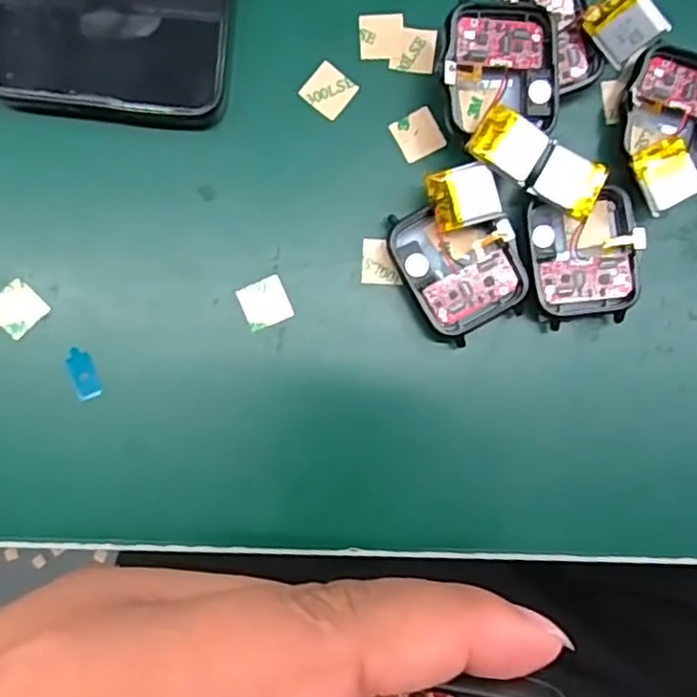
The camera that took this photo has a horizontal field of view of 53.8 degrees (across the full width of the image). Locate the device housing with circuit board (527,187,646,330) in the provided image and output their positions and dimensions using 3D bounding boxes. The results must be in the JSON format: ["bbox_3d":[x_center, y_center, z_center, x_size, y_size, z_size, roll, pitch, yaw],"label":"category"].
[{"bbox_3d":[0.080,-0.031,0.234,0.037,0.012,0.042,-11,90,-3],"label":"device housing with circuit board"}]

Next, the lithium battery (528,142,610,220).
[{"bbox_3d":[0.072,-0.055,0.225,0.020,0.004,0.018,29,92,-1],"label":"lithium battery"}]

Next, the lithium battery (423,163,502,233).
[{"bbox_3d":[0.037,-0.050,0.222,0.021,0.004,0.019,-19,102,4],"label":"lithium battery"}]

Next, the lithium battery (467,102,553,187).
[{"bbox_3d":[0.051,-0.064,0.216,0.022,0.004,0.020,35,80,1],"label":"lithium battery"}]

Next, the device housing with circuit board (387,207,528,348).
[{"bbox_3d":[0.037,-0.028,0.231,0.038,0.013,0.045,-29,91,-3],"label":"device housing with circuit board"}]

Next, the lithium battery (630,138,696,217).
[{"bbox_3d":[0.105,-0.057,0.227,0.019,0.004,0.021,-27,91,1],"label":"lithium battery"}]

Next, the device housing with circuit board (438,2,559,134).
[{"bbox_3d":[0.048,-0.091,0.224,0.038,0.011,0.041,-2,92,-13],"label":"device housing with circuit board"}]

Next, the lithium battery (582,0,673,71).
[{"bbox_3d":[0.088,-0.104,0.219,0.020,0.004,0.021,-35,101,36],"label":"lithium battery"}]

